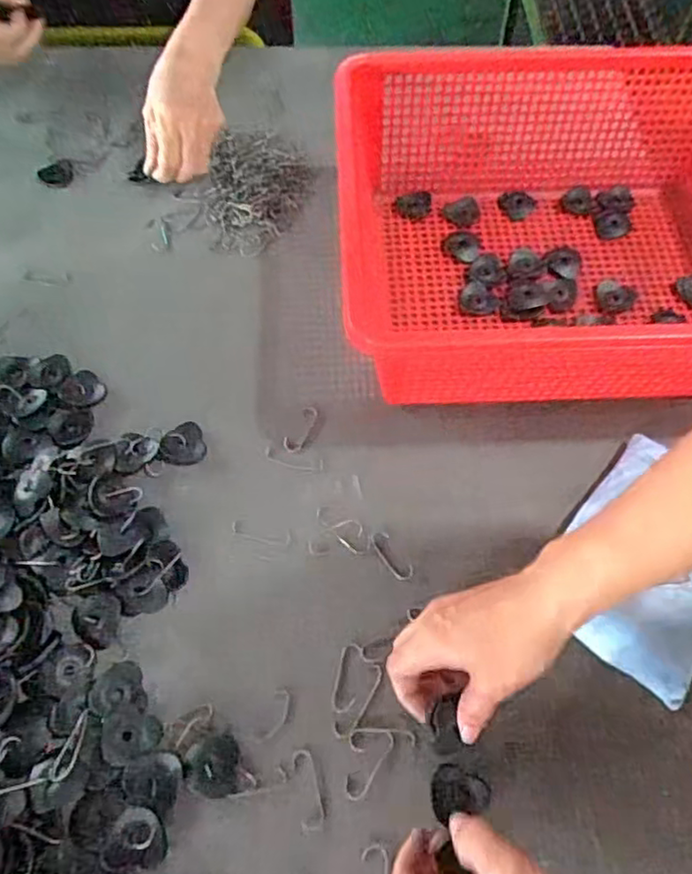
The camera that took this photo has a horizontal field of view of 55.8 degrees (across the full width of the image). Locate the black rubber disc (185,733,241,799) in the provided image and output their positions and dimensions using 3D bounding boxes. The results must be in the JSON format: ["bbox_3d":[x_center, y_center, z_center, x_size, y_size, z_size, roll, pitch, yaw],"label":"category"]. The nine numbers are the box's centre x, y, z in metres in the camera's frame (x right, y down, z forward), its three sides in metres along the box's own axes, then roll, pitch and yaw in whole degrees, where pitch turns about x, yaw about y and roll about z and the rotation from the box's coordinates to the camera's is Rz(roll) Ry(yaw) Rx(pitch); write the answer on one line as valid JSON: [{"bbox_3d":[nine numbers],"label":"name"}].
[{"bbox_3d":[-0.083,0.206,0.409,0.032,0.005,0.034,1,62,-1],"label":"black rubber disc"}]

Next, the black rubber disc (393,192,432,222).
[{"bbox_3d":[0.066,-0.222,0.631,0.039,0.007,0.029,-19,64,-11],"label":"black rubber disc"}]

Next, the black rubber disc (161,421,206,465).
[{"bbox_3d":[-0.128,0.005,0.511,0.033,0.004,0.036,1,62,-1],"label":"black rubber disc"}]

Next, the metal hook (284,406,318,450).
[{"bbox_3d":[-0.034,-0.006,0.520,0.018,0.006,0.042,26,64,12],"label":"metal hook"}]

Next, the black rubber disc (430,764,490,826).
[{"bbox_3d":[0.069,0.216,0.401,0.036,0.006,0.029,-18,64,-11],"label":"black rubber disc"}]

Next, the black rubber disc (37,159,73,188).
[{"bbox_3d":[-0.291,-0.262,0.654,0.031,0.005,0.032,1,62,-1],"label":"black rubber disc"}]

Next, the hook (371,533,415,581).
[{"bbox_3d":[0.032,0.086,0.473,0.017,0.004,0.040,-33,67,-18],"label":"hook"}]

